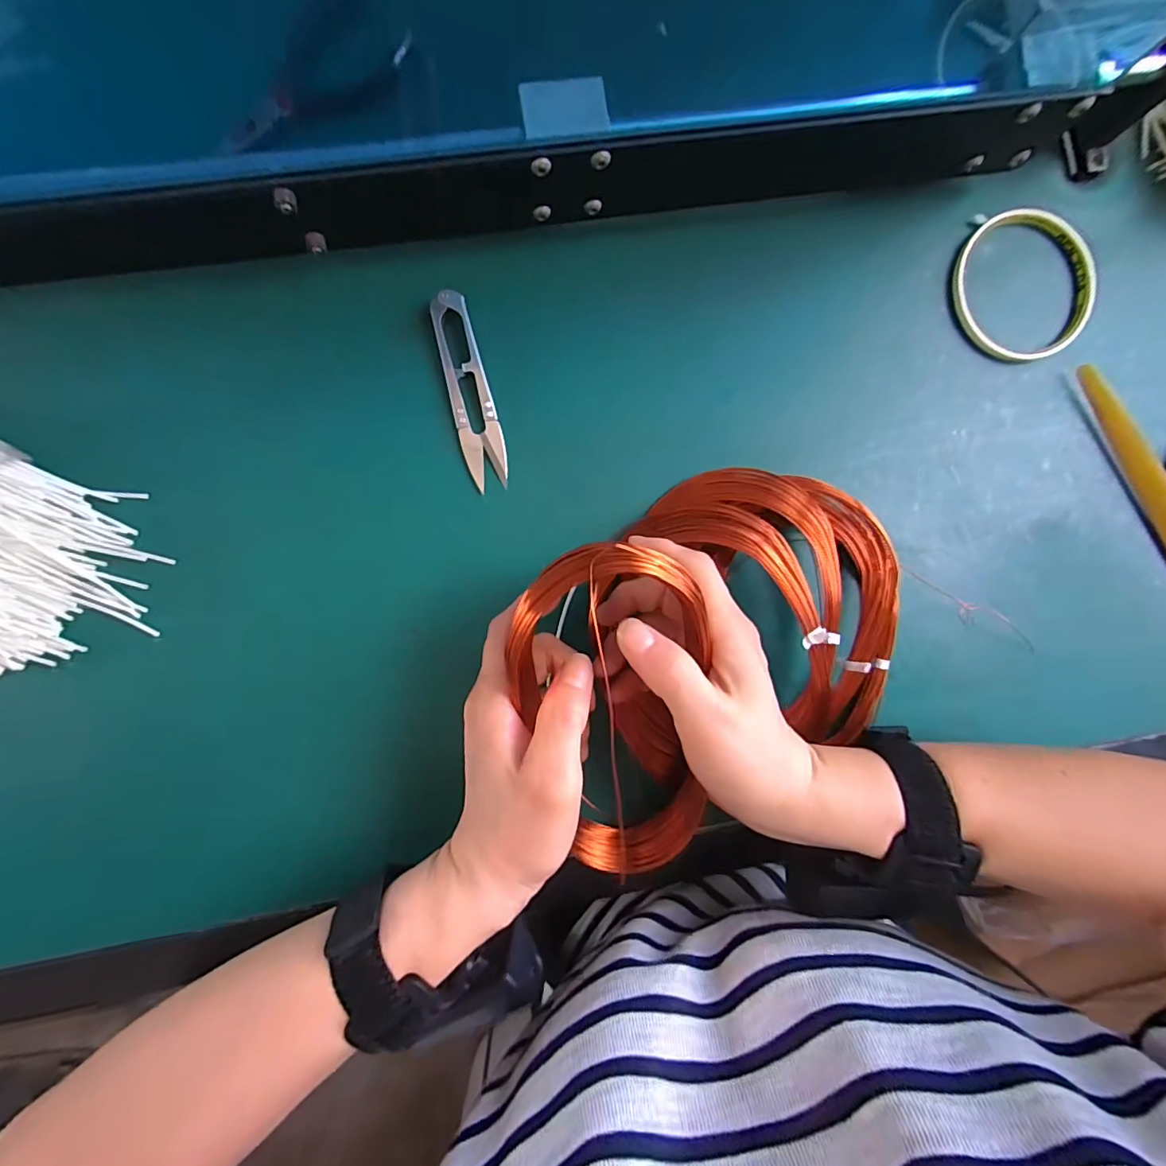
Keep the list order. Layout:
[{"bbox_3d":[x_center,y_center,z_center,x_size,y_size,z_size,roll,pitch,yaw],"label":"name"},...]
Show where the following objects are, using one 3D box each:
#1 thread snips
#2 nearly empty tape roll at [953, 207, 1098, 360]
[{"bbox_3d":[-0.060,-0.102,0.270,0.022,0.008,0.102,-13,92,-4],"label":"thread snips"},{"bbox_3d":[0.256,-0.172,0.293,0.081,0.008,0.084,0,91,-4],"label":"nearly empty tape roll"}]

